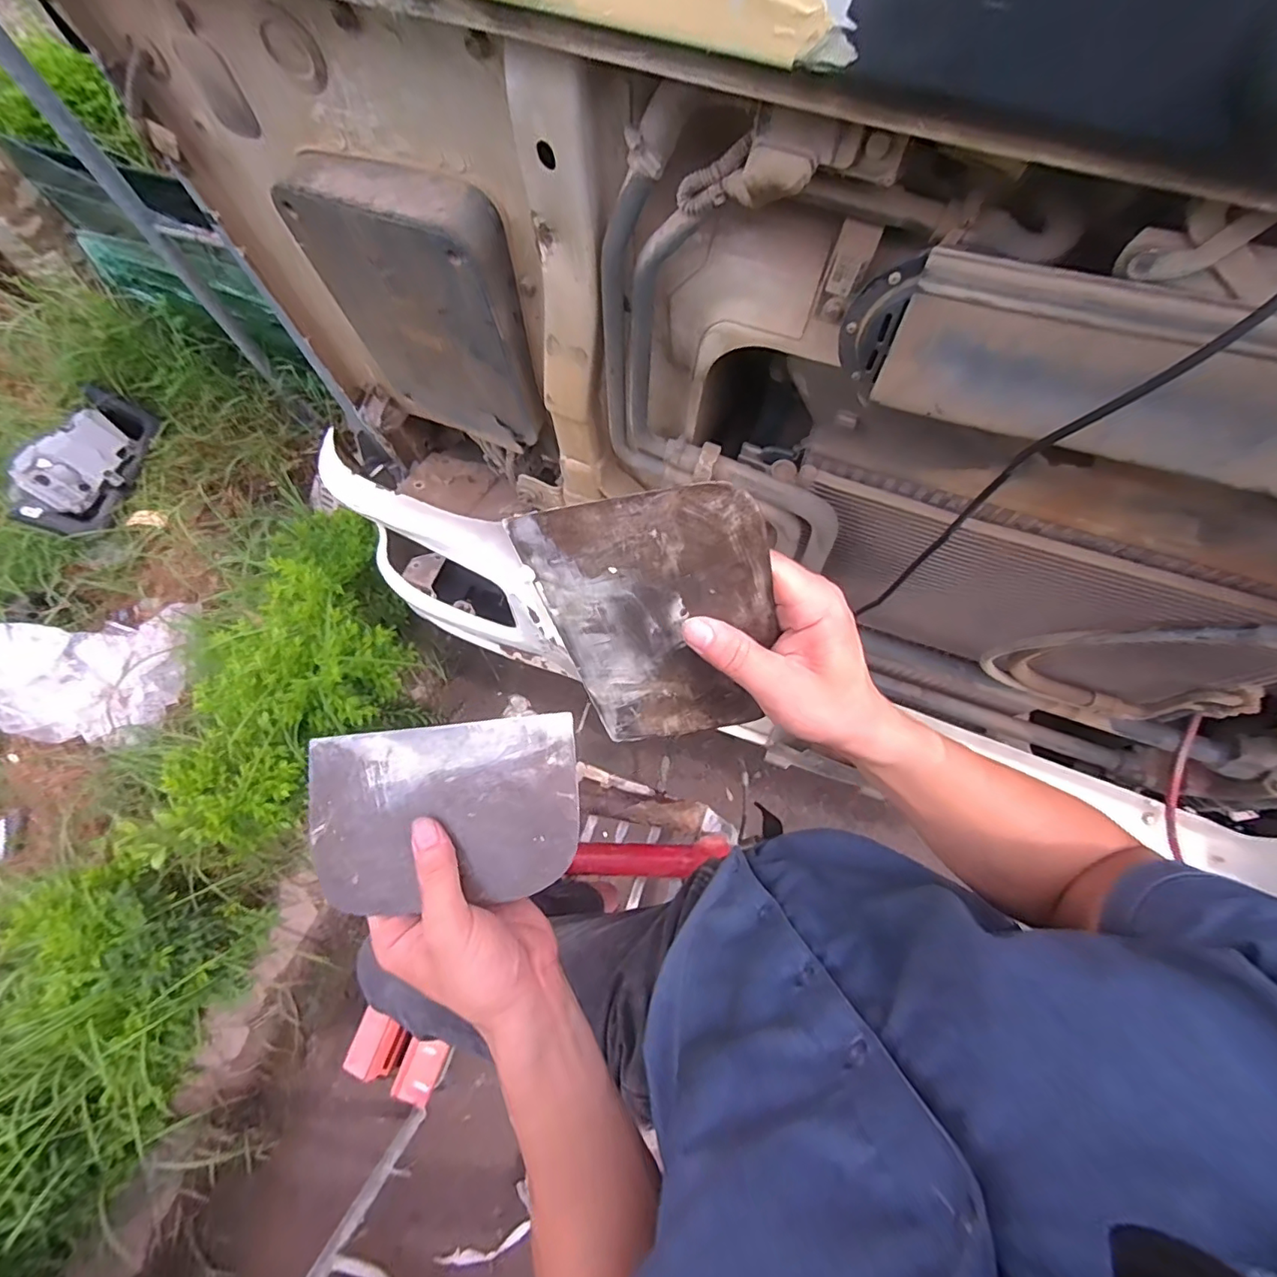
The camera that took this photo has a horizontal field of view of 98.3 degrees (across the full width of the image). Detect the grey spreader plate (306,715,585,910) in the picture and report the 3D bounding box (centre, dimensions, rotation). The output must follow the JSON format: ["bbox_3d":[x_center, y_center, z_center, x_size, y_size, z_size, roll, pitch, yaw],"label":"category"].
[{"bbox_3d":[-0.115,0.105,0.332,0.157,0.008,0.101,-5,82,-2],"label":"grey spreader plate"}]

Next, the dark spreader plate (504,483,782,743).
[{"bbox_3d":[0.016,-0.001,0.306,0.114,0.181,0.004,-9,47,10],"label":"dark spreader plate"}]

